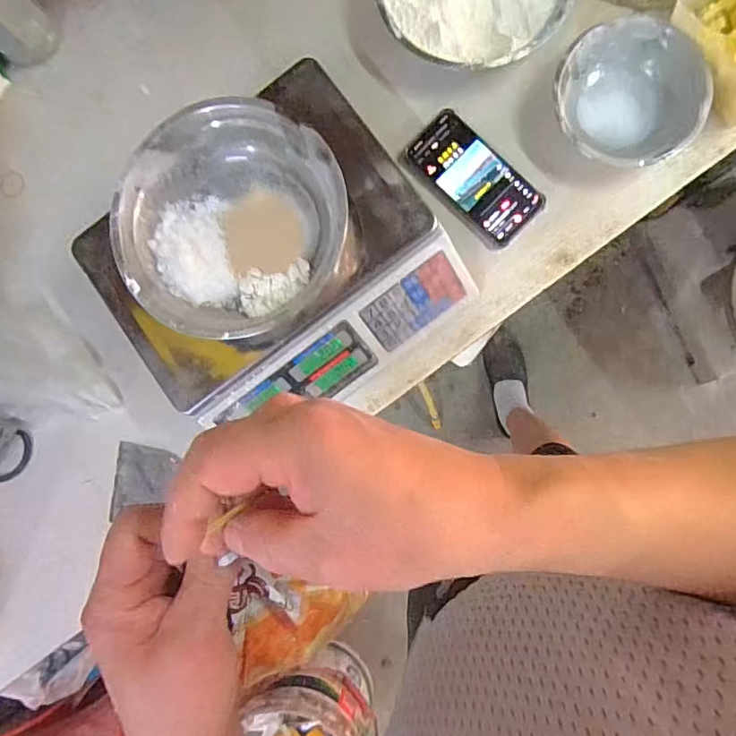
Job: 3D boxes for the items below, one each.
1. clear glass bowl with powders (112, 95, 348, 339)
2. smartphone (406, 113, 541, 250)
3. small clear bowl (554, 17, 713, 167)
[{"bbox_3d":[-0.135,-0.141,0.537,0.200,0.074,0.209,0,89,5],"label":"clear glass bowl with powders"},{"bbox_3d":[0.123,-0.222,0.656,0.076,0.011,0.165,-43,86,3],"label":"smartphone"},{"bbox_3d":[0.287,-0.299,0.621,0.160,0.050,0.156,10,90,5],"label":"small clear bowl"}]

